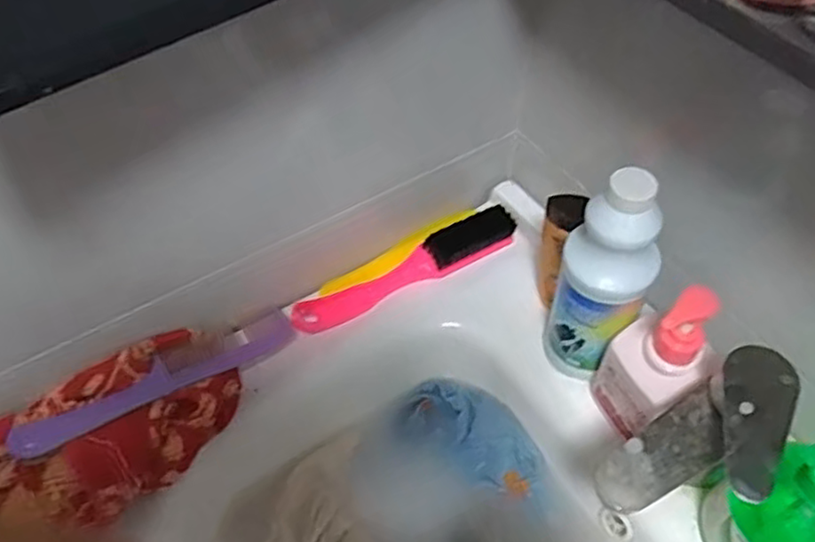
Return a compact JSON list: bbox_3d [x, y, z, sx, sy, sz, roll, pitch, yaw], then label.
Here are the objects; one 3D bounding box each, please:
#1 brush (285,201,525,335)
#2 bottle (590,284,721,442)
[{"bbox_3d":[0.000,0.000,0.614,0.218,0.039,0.032,-24,55,-18],"label":"brush"},{"bbox_3d":[0.174,0.060,0.470,0.045,0.145,0.060,-21,55,-16],"label":"bottle"}]

